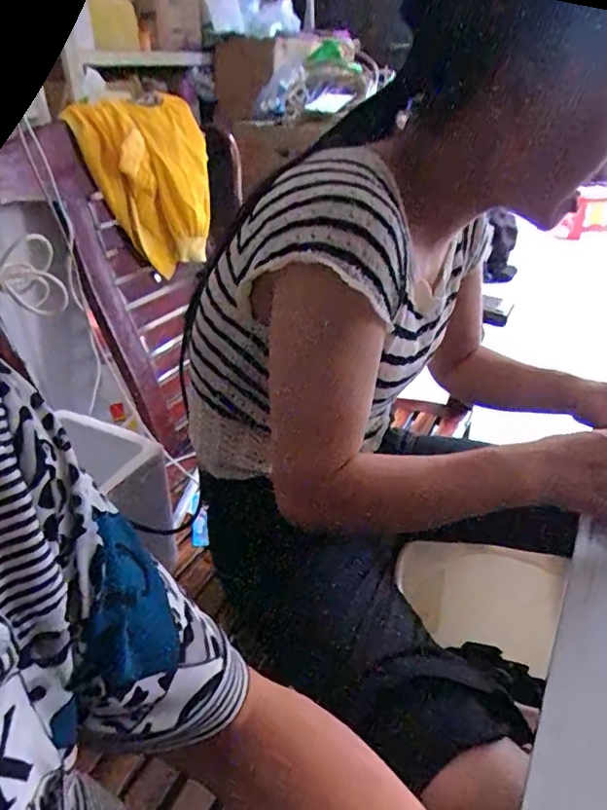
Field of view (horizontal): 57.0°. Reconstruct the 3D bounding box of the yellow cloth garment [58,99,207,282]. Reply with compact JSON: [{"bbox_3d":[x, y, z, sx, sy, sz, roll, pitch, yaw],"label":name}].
[{"bbox_3d":[-0.250,-0.391,0.991,0.047,0.282,0.242,10,39,40],"label":"yellow cloth garment"}]

